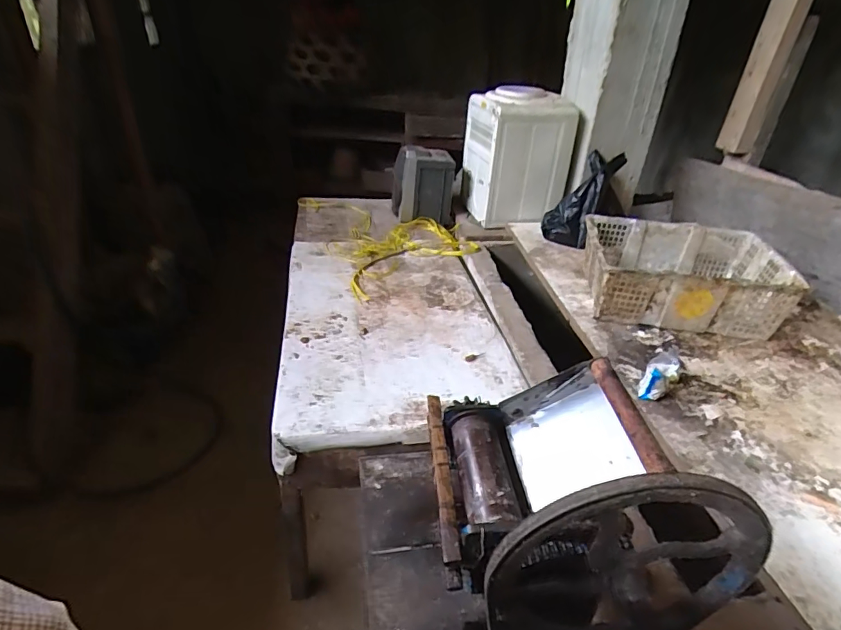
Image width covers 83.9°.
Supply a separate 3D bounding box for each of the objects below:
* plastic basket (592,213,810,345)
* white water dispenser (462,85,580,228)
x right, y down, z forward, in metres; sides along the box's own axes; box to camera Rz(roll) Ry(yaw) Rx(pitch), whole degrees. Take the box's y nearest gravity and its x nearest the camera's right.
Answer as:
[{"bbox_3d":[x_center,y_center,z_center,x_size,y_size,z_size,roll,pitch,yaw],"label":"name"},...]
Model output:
[{"bbox_3d":[0.701,-0.104,1.296,0.477,0.180,0.341,6,33,5],"label":"plastic basket"},{"bbox_3d":[0.356,-0.605,1.775,0.319,0.429,0.320,-4,34,-10],"label":"white water dispenser"}]

